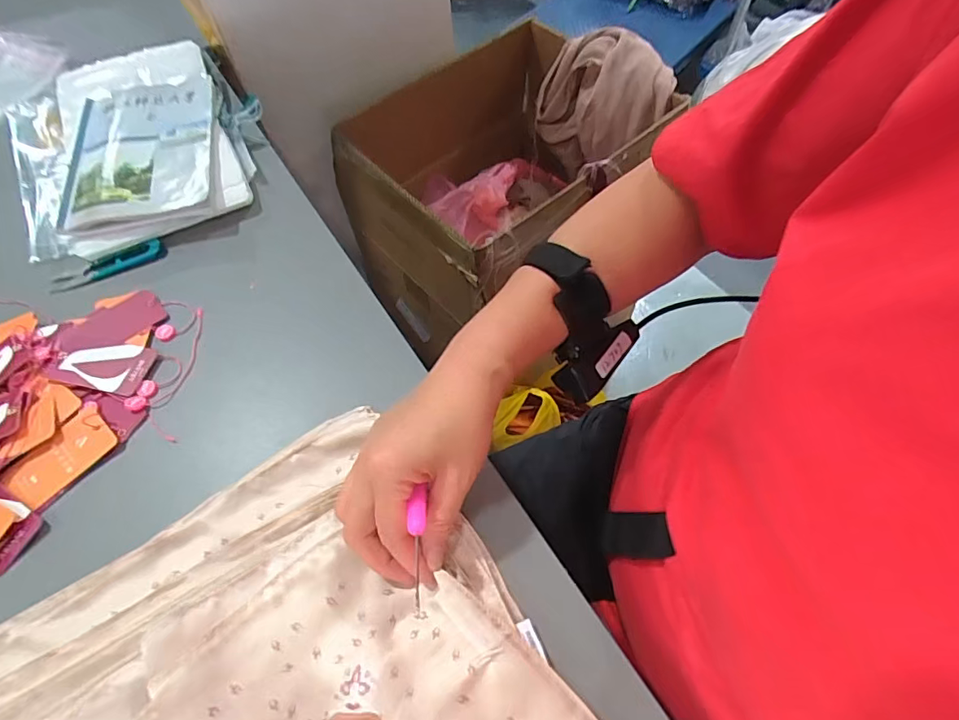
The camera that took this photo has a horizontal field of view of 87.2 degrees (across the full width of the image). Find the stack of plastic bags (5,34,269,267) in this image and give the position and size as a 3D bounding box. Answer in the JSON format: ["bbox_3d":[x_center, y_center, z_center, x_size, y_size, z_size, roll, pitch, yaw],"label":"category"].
[{"bbox_3d":[-0.369,-0.248,0.553,0.240,0.047,0.304,-22,61,-11],"label":"stack of plastic bags"}]

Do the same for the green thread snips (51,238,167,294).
[{"bbox_3d":[-0.354,-0.091,0.478,0.103,0.008,0.018,-23,61,-12],"label":"green thread snips"}]

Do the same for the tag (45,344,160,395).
[{"bbox_3d":[-0.316,0.004,0.422,0.077,0.004,0.044,13,61,2],"label":"tag"}]

